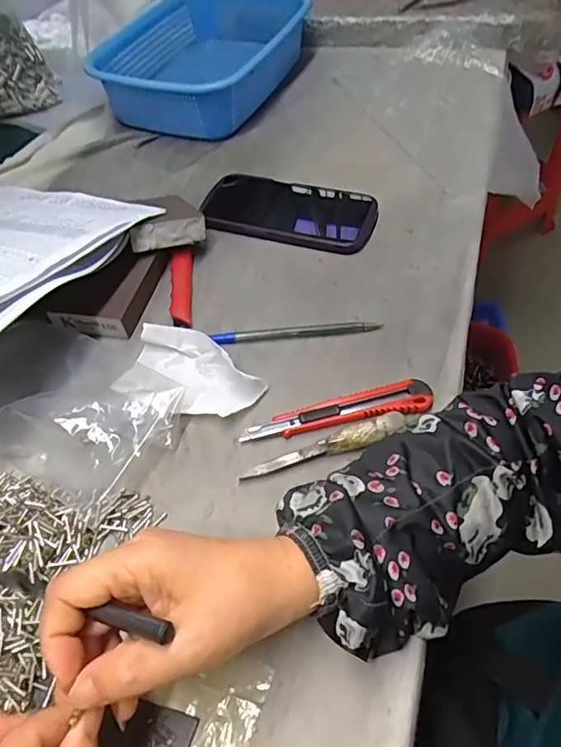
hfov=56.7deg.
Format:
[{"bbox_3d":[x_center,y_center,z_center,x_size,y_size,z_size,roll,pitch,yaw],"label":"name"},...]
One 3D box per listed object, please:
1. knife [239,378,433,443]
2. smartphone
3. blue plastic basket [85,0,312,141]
[{"bbox_3d":[0.041,0.028,0.370,0.135,0.014,0.025,-10,52,-5],"label":"knife"},{"bbox_3d":[0.006,-0.161,0.506,0.169,0.016,0.074,13,67,16],"label":"smartphone"},{"bbox_3d":[-0.087,-0.407,0.665,0.190,0.085,0.283,18,55,16],"label":"blue plastic basket"}]

